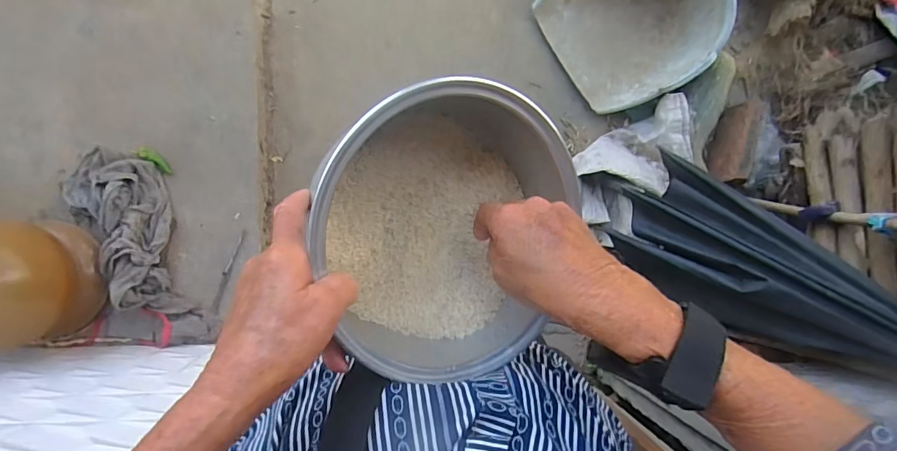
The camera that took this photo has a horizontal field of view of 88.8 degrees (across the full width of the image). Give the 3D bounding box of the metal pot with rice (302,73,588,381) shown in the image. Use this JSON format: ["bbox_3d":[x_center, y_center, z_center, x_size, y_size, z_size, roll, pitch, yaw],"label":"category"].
[{"bbox_3d":[-0.008,0.012,0.353,0.195,0.120,0.226,4,99,-20],"label":"metal pot with rice"}]

